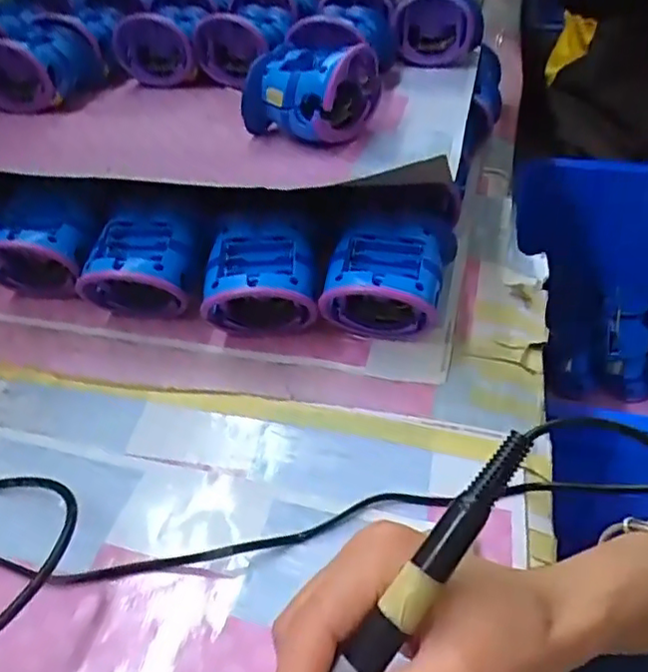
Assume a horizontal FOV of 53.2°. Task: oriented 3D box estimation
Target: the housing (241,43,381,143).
[{"bbox_3d":[-0.008,-0.204,0.533,0.102,0.059,0.085,23,48,26],"label":"housing"}]

